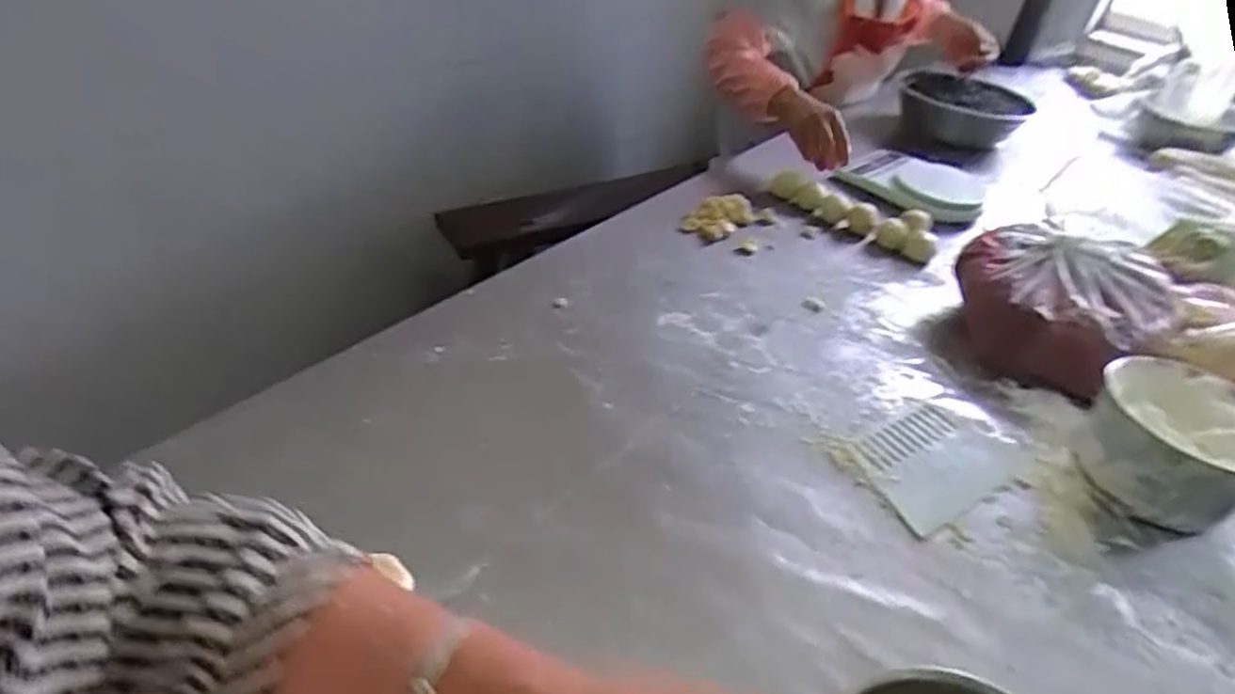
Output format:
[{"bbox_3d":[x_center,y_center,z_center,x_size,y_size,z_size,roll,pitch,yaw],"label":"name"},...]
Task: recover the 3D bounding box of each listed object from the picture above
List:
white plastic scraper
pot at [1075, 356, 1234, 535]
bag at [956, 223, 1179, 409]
[{"bbox_3d":[0.301,0.106,0.675,0.156,0.004,0.107,-19,46,-28],"label":"white plastic scraper"},{"bbox_3d":[0.510,0.088,0.658,0.134,0.086,0.140,6,36,-4],"label":"pot"},{"bbox_3d":[0.495,-0.052,0.810,0.206,0.104,0.193,30,41,27],"label":"bag"}]

